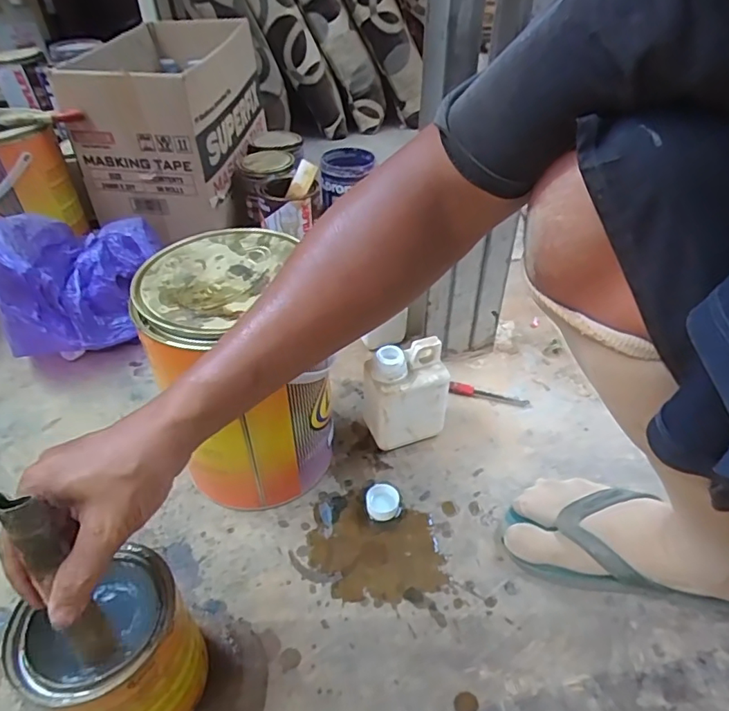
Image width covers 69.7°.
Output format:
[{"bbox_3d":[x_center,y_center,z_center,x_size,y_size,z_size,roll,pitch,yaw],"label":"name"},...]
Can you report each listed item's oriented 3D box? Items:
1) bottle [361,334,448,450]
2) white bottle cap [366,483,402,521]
[{"bbox_3d":[0.045,0.050,0.609,0.102,0.135,0.046,-14,42,-15],"label":"bottle"},{"bbox_3d":[0.020,0.160,0.567,0.037,0.020,0.035,0,40,0],"label":"white bottle cap"}]

